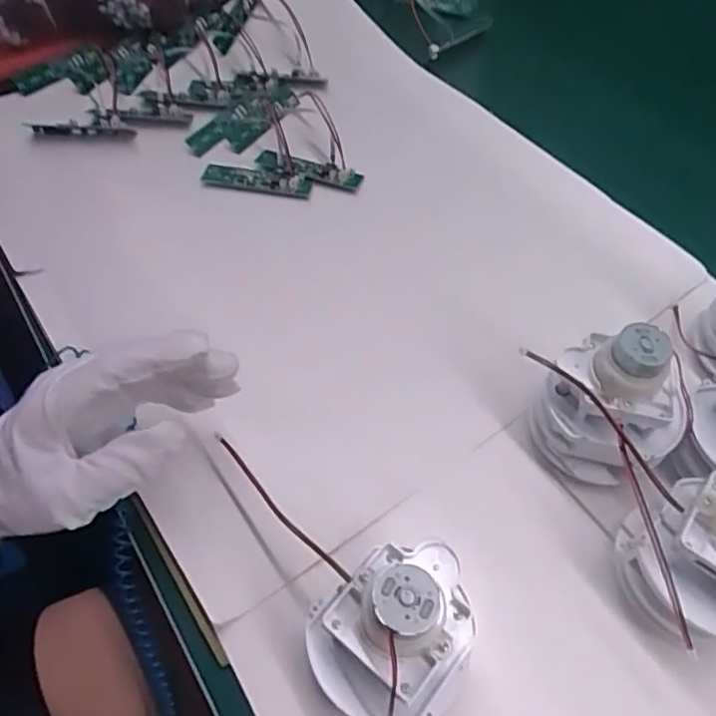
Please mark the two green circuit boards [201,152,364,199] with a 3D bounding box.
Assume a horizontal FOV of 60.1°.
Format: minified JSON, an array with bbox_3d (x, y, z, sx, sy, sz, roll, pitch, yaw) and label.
[{"bbox_3d":[-0.056,-0.138,0.464,0.115,0.011,0.038,8,56,6],"label":"two green circuit boards"}]

